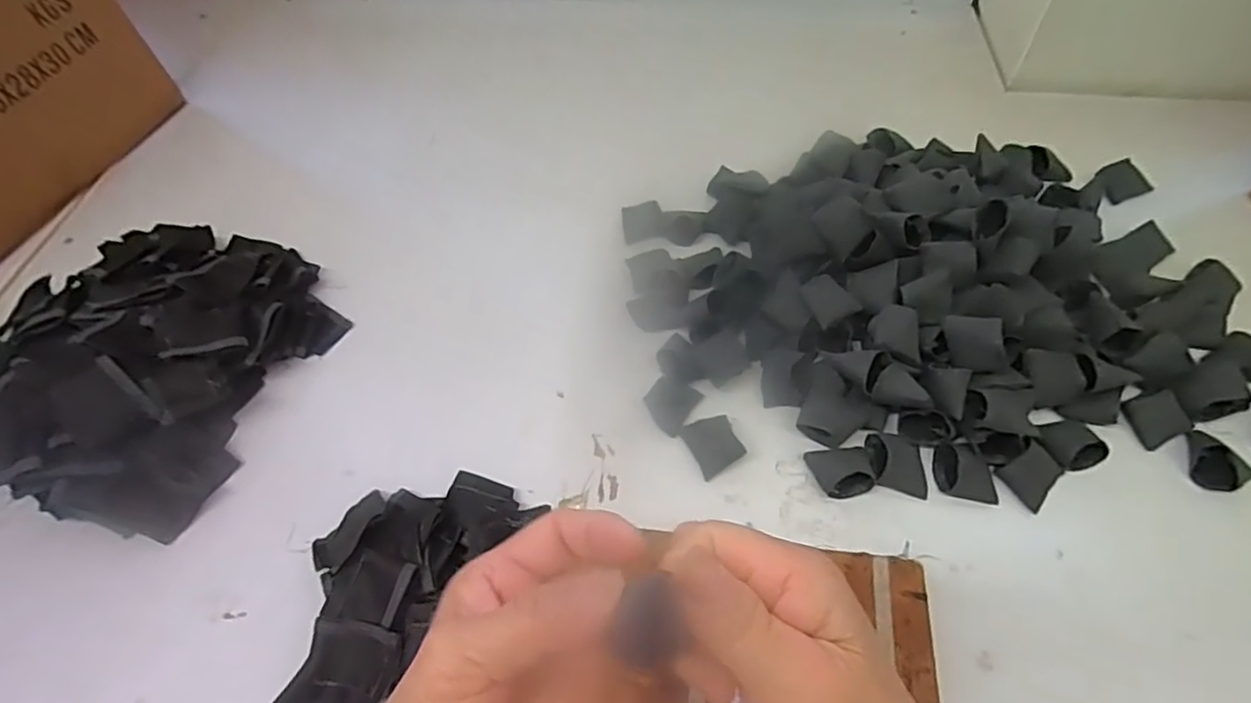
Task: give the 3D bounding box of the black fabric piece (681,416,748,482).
[{"bbox_3d":[0.063,0.065,0.444,0.034,0.009,0.040,-24,59,-13],"label":"black fabric piece"}]

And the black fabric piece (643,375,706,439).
[{"bbox_3d":[0.032,0.039,0.465,0.037,0.004,0.039,30,63,20],"label":"black fabric piece"}]

